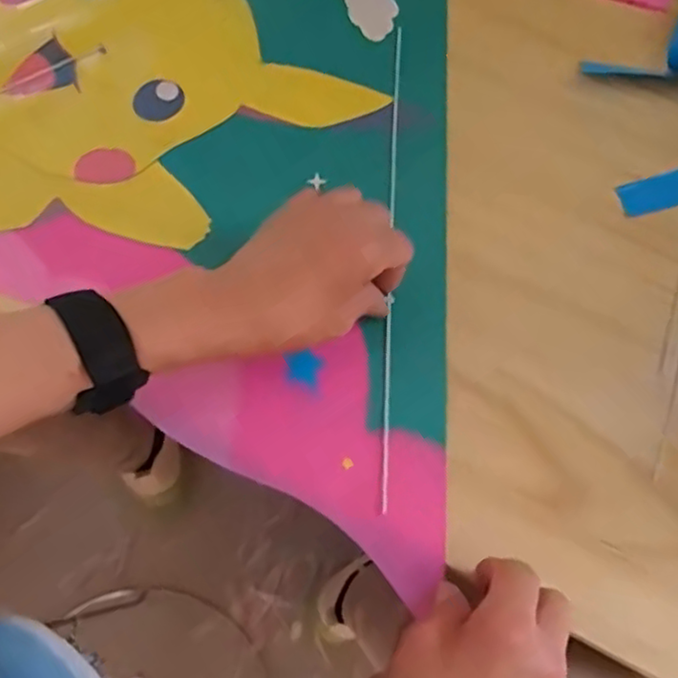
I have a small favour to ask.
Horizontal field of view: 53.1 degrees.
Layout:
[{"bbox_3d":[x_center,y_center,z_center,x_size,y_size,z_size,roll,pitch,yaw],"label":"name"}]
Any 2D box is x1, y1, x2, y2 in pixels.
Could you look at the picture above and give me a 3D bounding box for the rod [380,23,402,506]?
[{"bbox_3d":[0.036,-0.065,0.464,0.005,0.009,0.355,3,71,1],"label":"rod"}]

